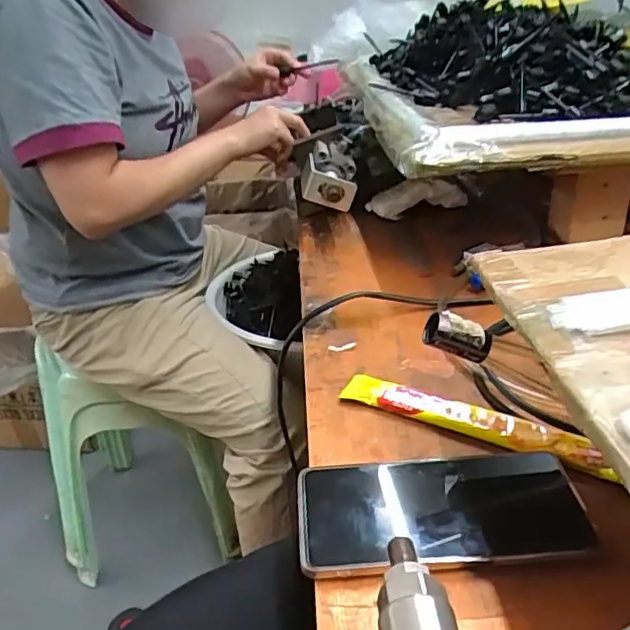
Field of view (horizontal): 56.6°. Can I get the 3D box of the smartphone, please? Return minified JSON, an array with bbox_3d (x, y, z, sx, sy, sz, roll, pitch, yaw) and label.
[{"bbox_3d":[0.072,0.113,0.346,0.162,0.012,0.078,-2,31,-1],"label":"smartphone"}]

